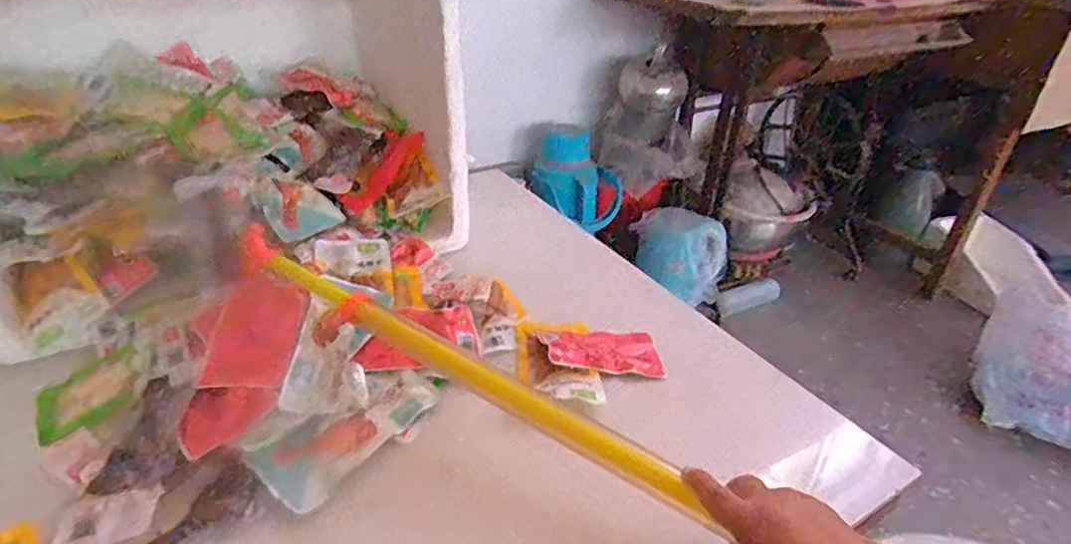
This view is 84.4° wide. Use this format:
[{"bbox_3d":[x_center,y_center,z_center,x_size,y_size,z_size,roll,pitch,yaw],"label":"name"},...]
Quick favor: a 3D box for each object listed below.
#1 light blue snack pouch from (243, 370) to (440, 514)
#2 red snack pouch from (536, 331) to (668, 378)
[{"bbox_3d":[-0.158,0.139,0.525,0.066,0.007,0.164,42,46,19],"label":"light blue snack pouch"},{"bbox_3d":[0.073,0.082,0.637,0.132,0.015,0.058,9,42,-12],"label":"red snack pouch"}]

